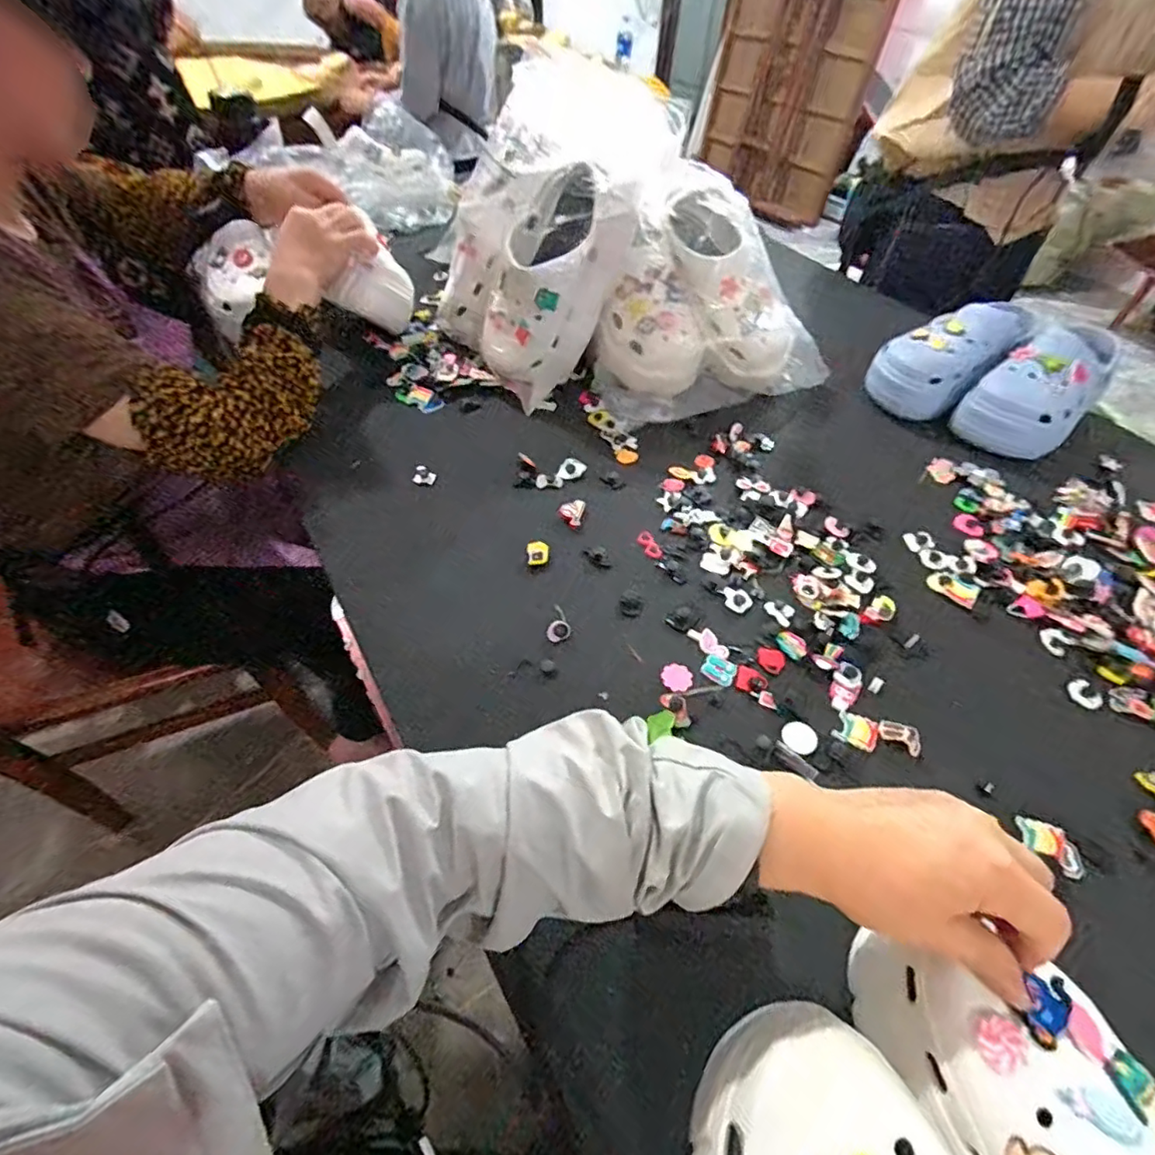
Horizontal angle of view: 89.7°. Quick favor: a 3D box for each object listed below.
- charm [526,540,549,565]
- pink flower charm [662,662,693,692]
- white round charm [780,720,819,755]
[{"bbox_3d":[-0.038,-0.024,0.551,0.020,0.007,0.028,-1,50,-5],"label":"charm"},{"bbox_3d":[0.082,0.081,0.477,0.024,0.004,0.026,-1,50,-5],"label":"pink flower charm"},{"bbox_3d":[0.172,0.123,0.447,0.026,0.004,0.026,2,49,-2],"label":"white round charm"}]

